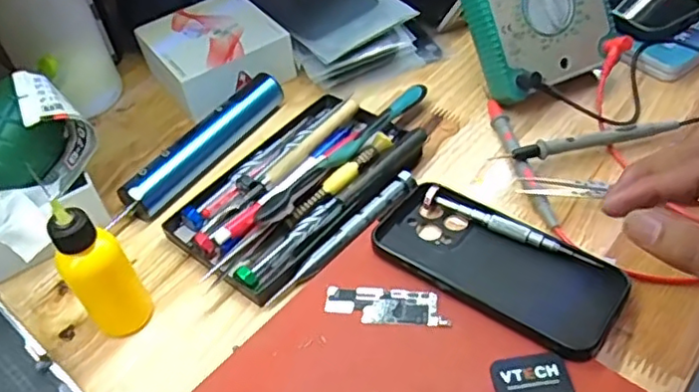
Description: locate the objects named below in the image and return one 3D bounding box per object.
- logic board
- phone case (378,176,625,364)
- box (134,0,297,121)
[{"bbox_3d":[0.022,0.065,0.380,0.072,0.004,0.025,3,48,10],"label":"logic board"},{"bbox_3d":[0.090,0.038,0.390,0.148,0.012,0.075,27,56,28],"label":"phone case"},{"bbox_3d":[-0.117,-0.124,0.548,0.104,0.044,0.104,-30,51,-20],"label":"box"}]

